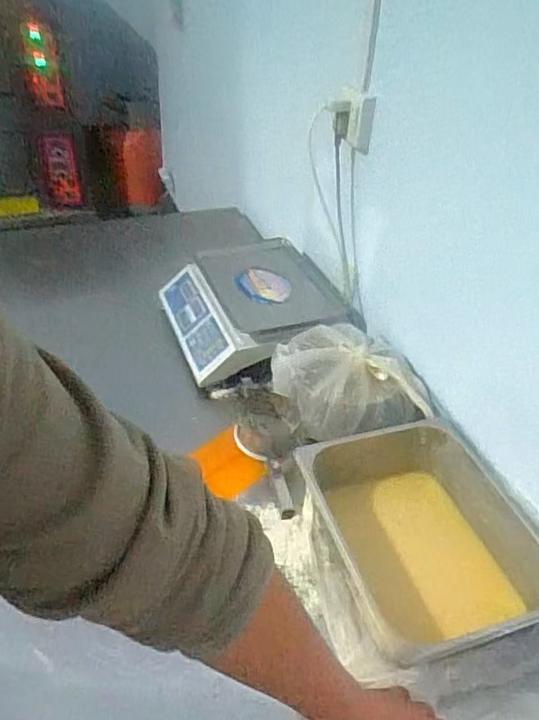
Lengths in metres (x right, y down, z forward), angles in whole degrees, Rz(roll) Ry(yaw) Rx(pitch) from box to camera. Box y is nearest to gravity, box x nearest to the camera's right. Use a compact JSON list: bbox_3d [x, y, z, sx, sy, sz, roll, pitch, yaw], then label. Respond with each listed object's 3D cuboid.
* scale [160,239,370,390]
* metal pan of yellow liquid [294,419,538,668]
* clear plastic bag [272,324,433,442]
[{"bbox_3d":[-0.038,-0.116,1.184,0.332,0.094,0.369,-11,41,-18],"label":"scale"},{"bbox_3d":[0.208,0.255,0.801,0.254,0.151,0.344,-10,40,-16],"label":"metal pan of yellow liquid"},{"bbox_3d":[0.134,0.032,0.962,0.266,0.122,0.213,8,39,5],"label":"clear plastic bag"}]

